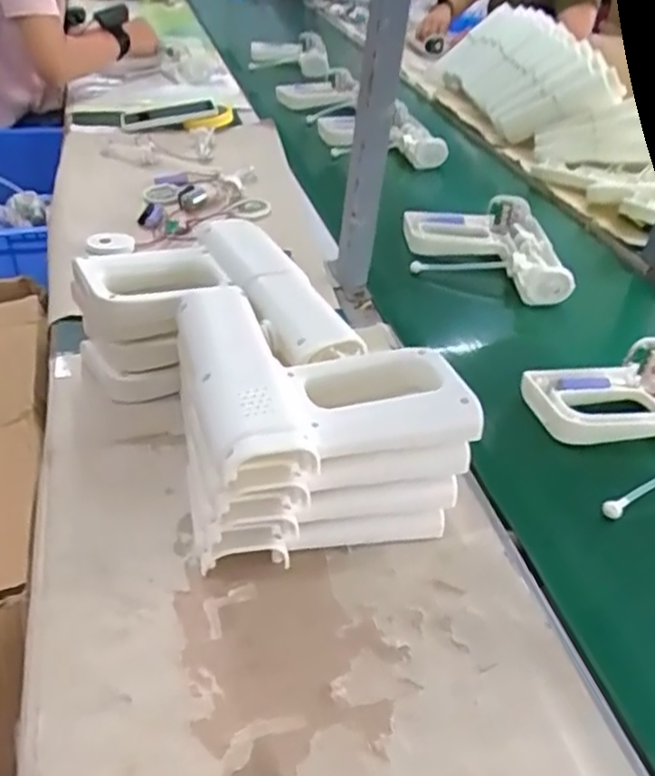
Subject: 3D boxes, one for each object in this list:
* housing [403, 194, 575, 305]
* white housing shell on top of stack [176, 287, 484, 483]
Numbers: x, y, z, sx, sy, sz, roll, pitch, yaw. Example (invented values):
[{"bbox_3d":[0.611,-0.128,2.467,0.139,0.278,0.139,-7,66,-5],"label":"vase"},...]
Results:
[{"bbox_3d":[0.201,-0.181,0.914,0.189,0.039,0.216,3,38,-4],"label":"housing"},{"bbox_3d":[-0.013,-0.019,0.524,0.185,0.043,0.208,-8,39,-17],"label":"white housing shell on top of stack"}]

